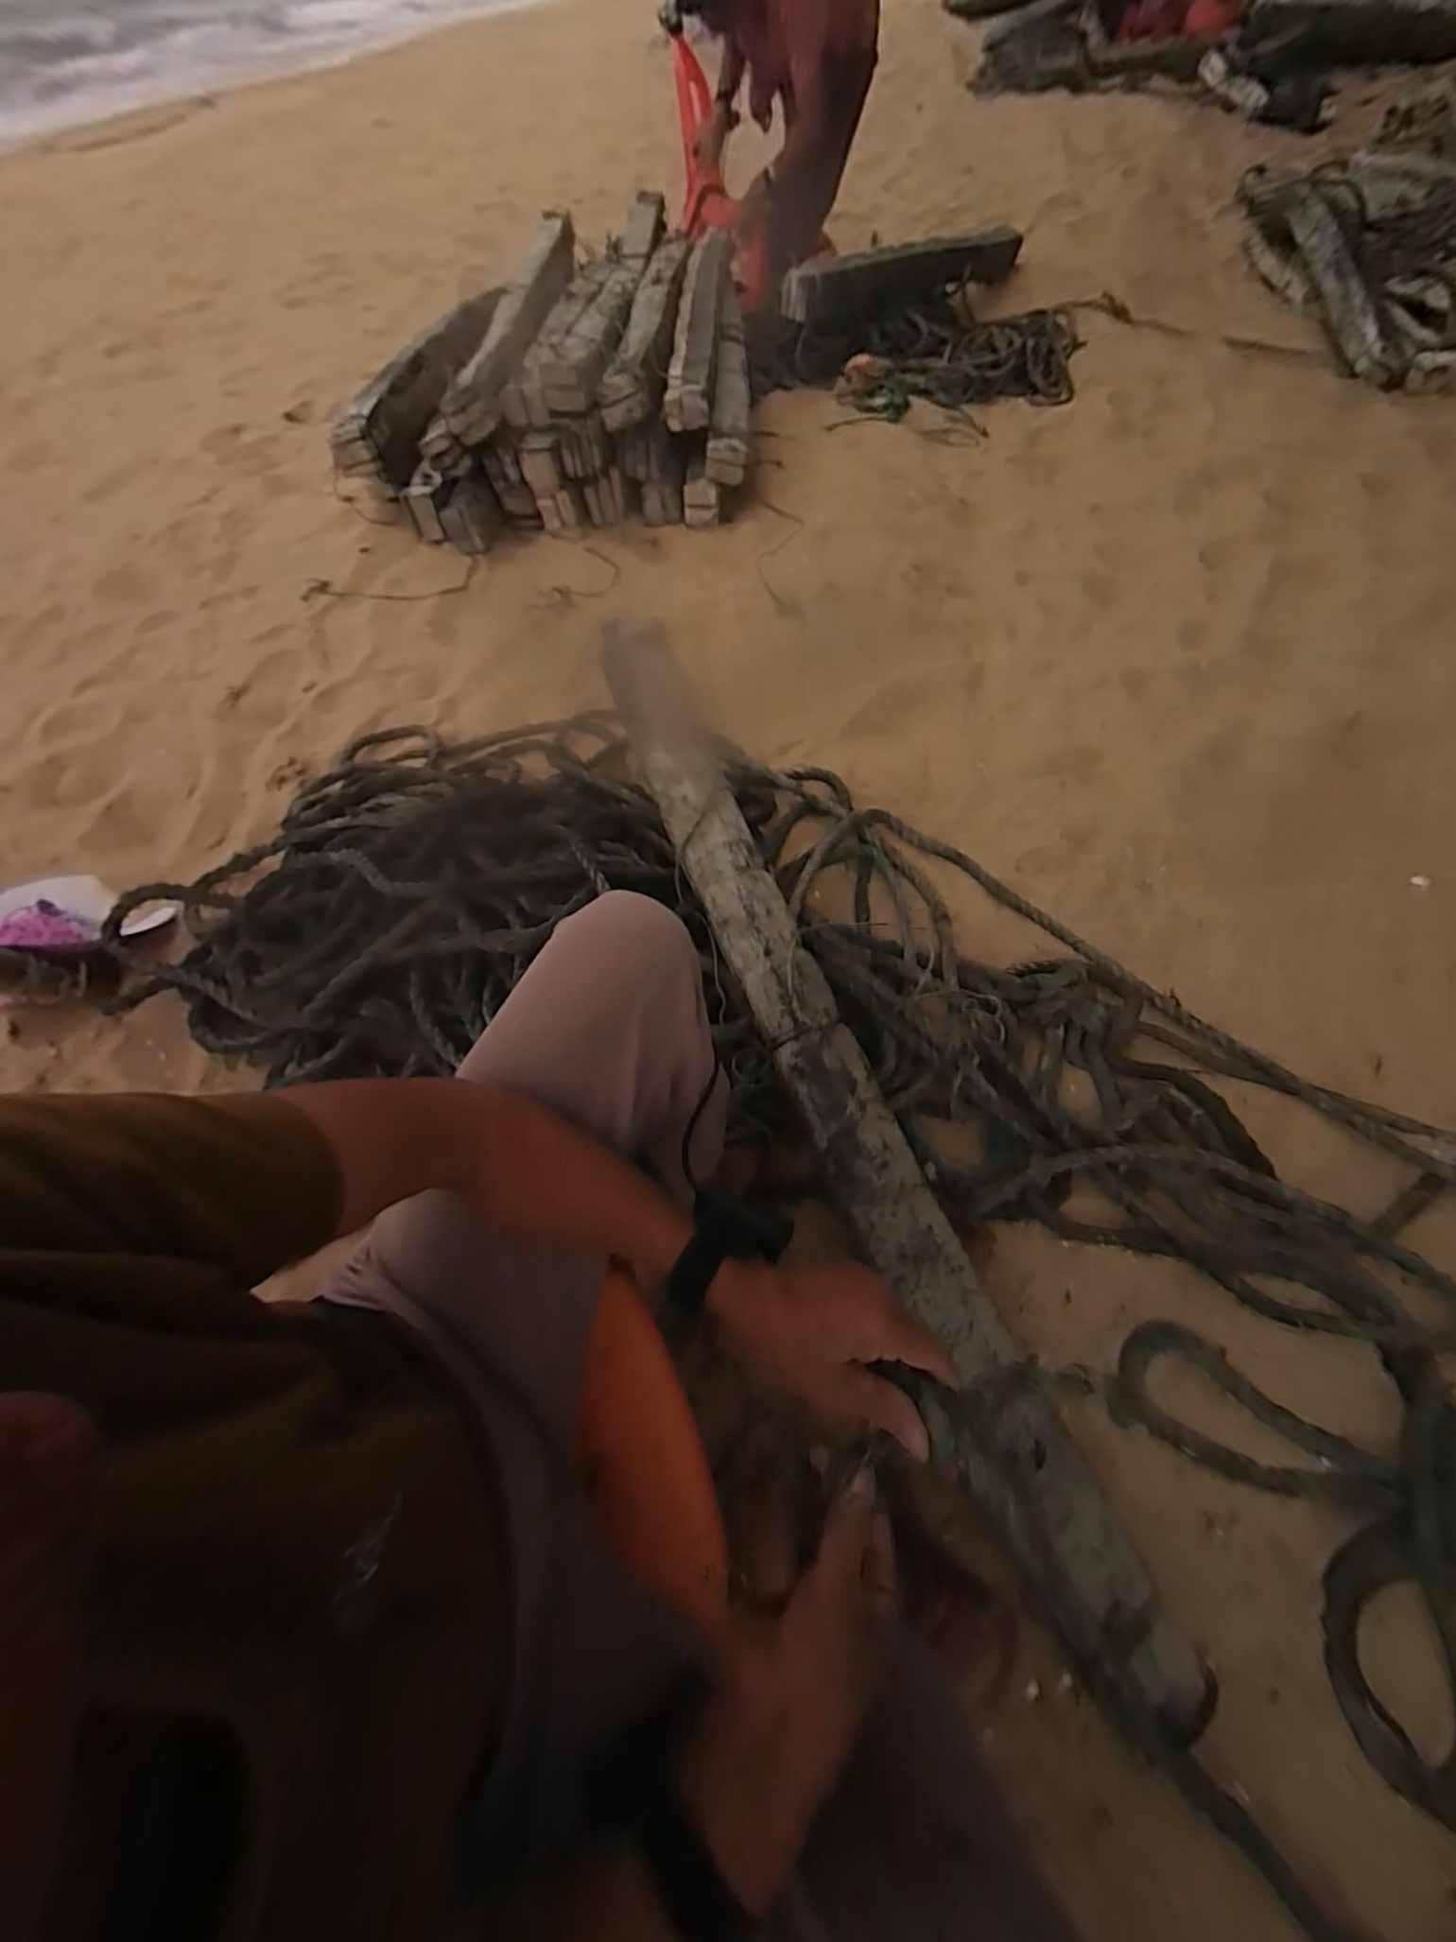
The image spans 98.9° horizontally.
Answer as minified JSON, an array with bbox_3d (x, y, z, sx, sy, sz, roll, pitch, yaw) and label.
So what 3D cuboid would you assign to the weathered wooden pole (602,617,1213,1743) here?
[{"bbox_3d":[0.105,0.089,0.710,0.112,0.078,1.278,-22,73,-9],"label":"weathered wooden pole"}]

